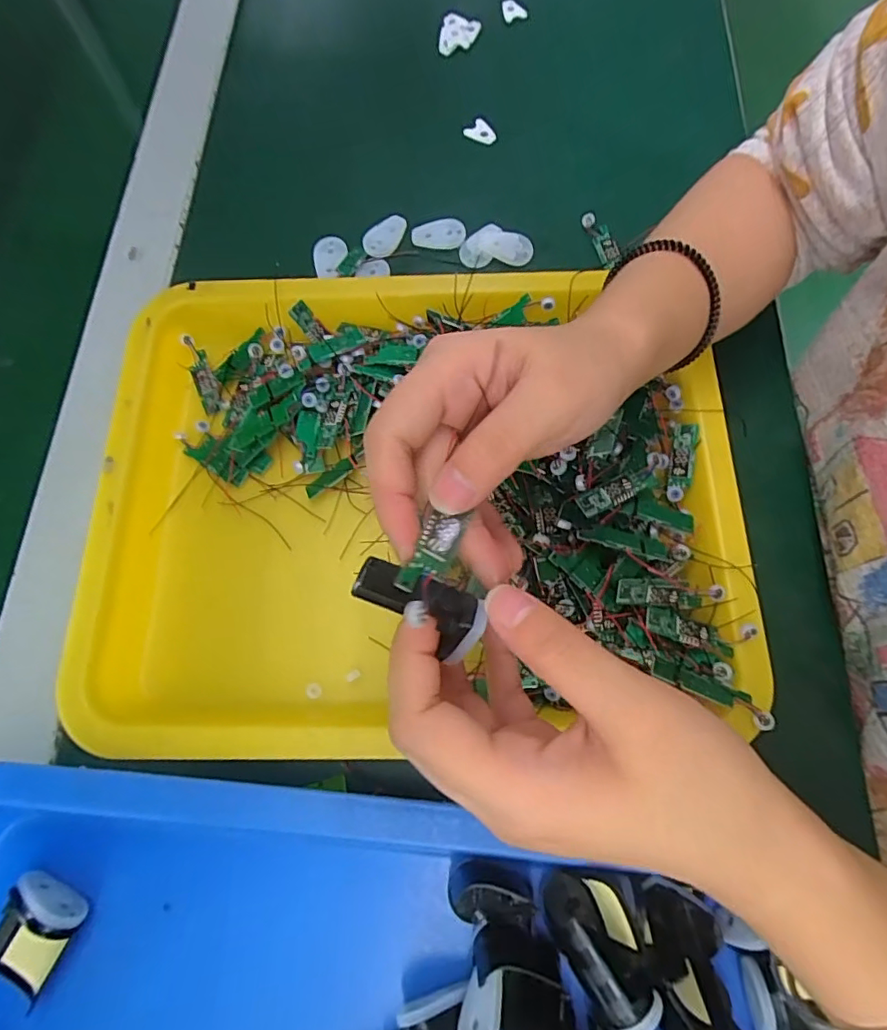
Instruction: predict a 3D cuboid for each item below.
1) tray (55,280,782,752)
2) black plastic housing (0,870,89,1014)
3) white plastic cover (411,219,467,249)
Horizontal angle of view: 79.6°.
[{"bbox_3d":[-0.020,-0.016,0.289,0.332,0.041,0.262,-3,70,0],"label":"tray"},{"bbox_3d":[-0.182,0.188,0.238,0.037,0.035,0.043,24,74,10],"label":"black plastic housing"},{"bbox_3d":[-0.003,-0.190,0.359,0.036,0.008,0.014,-7,71,0],"label":"white plastic cover"}]

